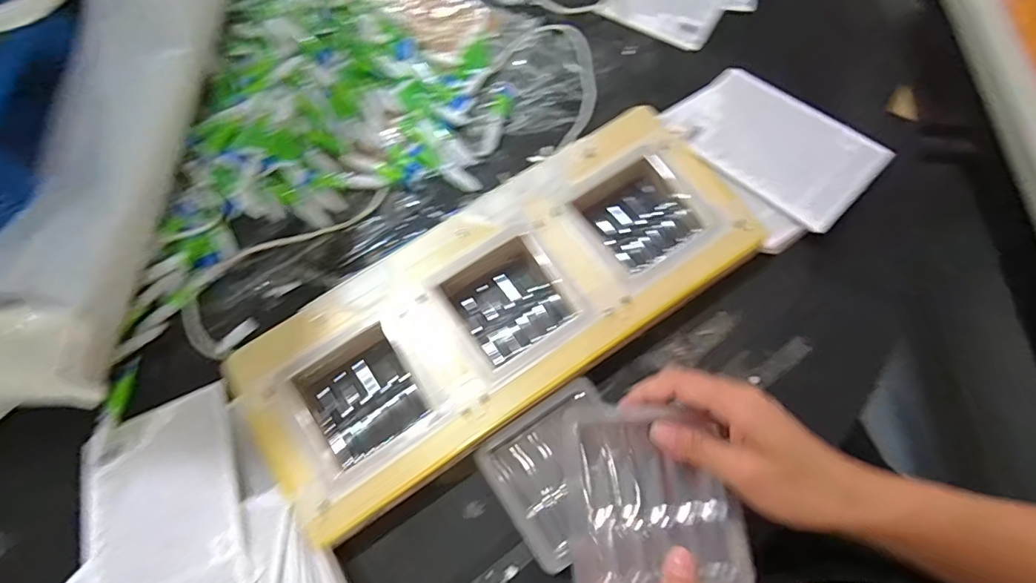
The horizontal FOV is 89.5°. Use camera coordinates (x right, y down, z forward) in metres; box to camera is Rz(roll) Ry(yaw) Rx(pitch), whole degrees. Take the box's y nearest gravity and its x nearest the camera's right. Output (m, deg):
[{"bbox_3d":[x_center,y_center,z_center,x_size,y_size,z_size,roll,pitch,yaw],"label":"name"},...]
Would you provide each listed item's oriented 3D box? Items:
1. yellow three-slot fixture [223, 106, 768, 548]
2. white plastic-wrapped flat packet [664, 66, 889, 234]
[{"bbox_3d":[-0.011,0.007,0.437,0.422,0.033,0.169,-32,71,-11],"label":"yellow three-slot fixture"},{"bbox_3d":[0.236,-0.143,0.491,0.119,0.014,0.183,-41,68,-12],"label":"white plastic-wrapped flat packet"}]

